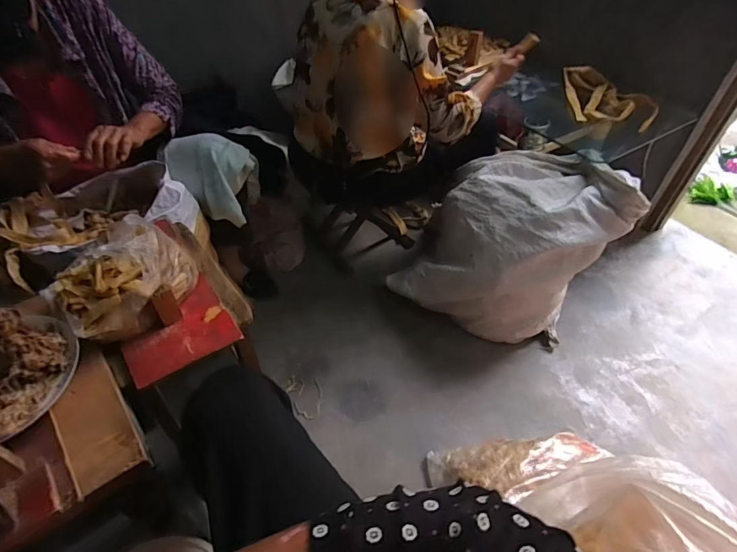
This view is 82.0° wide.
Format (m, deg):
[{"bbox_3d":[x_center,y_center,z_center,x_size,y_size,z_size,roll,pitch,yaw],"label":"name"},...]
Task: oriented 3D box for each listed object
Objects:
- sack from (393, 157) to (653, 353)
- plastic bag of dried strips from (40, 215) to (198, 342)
[{"bbox_3d":[0.377,-0.090,1.167,0.475,0.397,0.408,34,53,28],"label":"sack"},{"bbox_3d":[-0.398,-0.005,0.695,0.169,0.126,0.216,29,51,24],"label":"plastic bag of dried strips"}]

